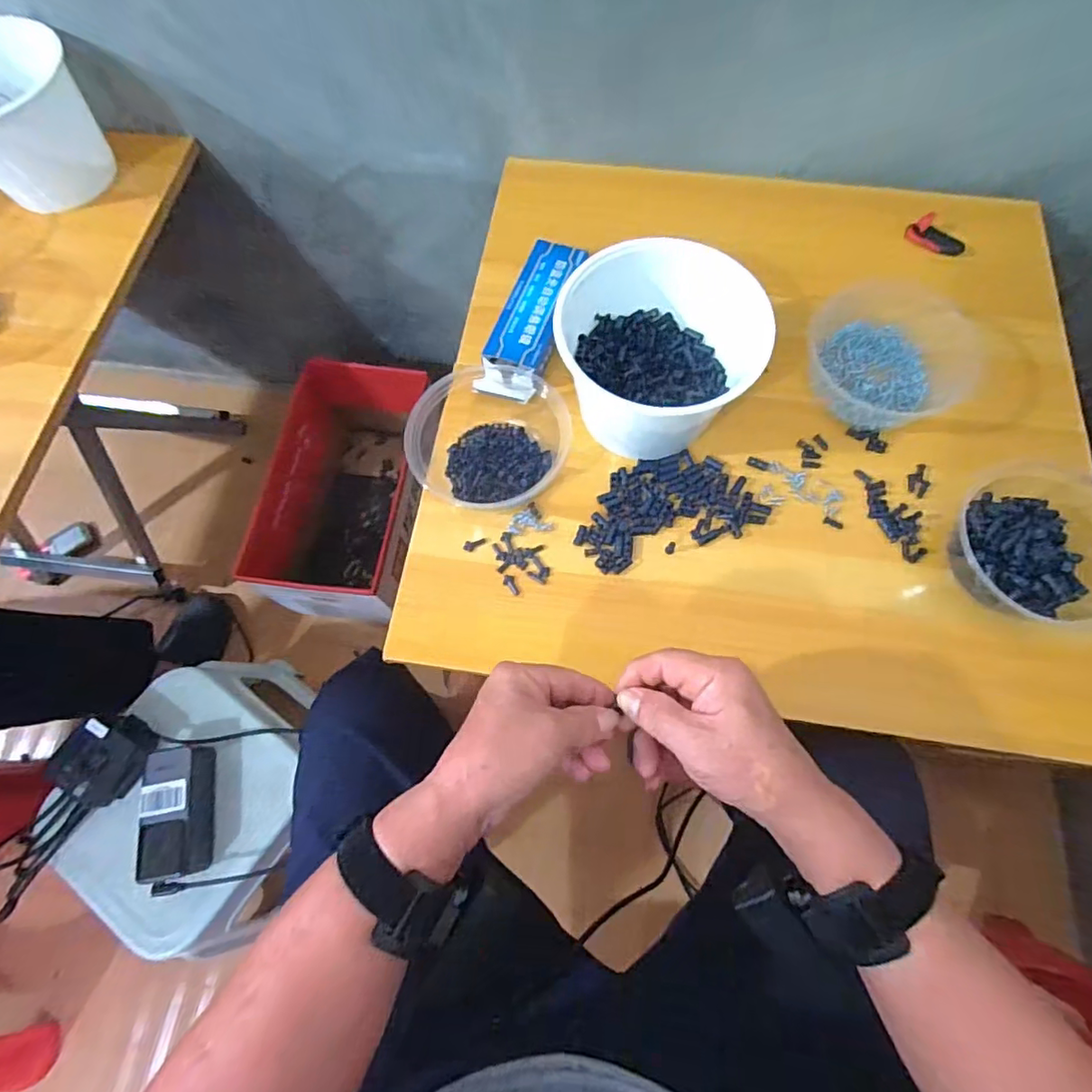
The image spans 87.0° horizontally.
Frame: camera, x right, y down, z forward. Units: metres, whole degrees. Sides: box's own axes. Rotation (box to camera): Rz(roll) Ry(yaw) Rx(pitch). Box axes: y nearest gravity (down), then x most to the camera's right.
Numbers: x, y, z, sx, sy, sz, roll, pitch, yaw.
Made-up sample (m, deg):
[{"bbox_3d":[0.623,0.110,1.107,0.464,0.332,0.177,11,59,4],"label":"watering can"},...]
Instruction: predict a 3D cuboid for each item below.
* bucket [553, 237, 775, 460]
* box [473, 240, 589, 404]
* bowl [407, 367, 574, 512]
[{"bbox_3d":[0.094,-0.162,0.496,0.164,0.106,0.140,29,74,11],"label":"bucket"},{"bbox_3d":[-0.012,-0.222,0.567,0.058,0.031,0.177,20,71,7],"label":"box"},{"bbox_3d":[-0.045,-0.107,0.511,0.132,0.050,0.138,0,70,0],"label":"bowl"}]

